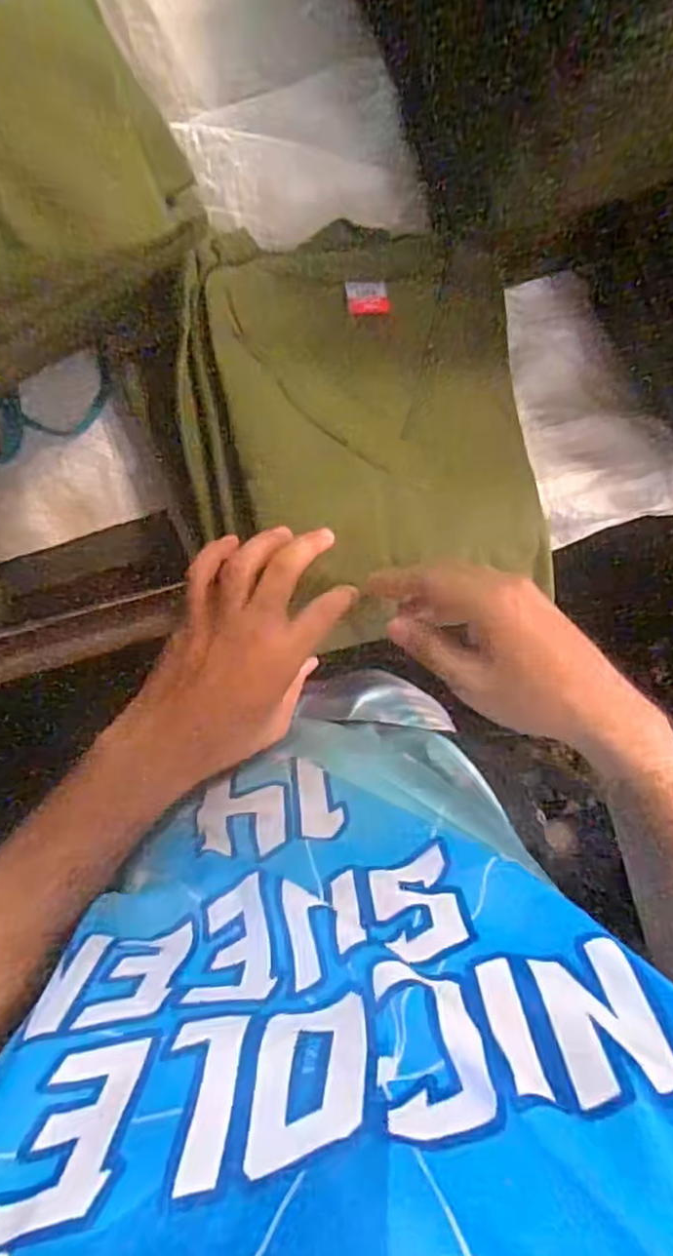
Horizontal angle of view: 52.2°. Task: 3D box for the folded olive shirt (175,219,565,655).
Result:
[{"bbox_3d":[0.020,-0.143,0.491,0.245,0.062,0.288,-10,96,-5],"label":"folded olive shirt"}]

